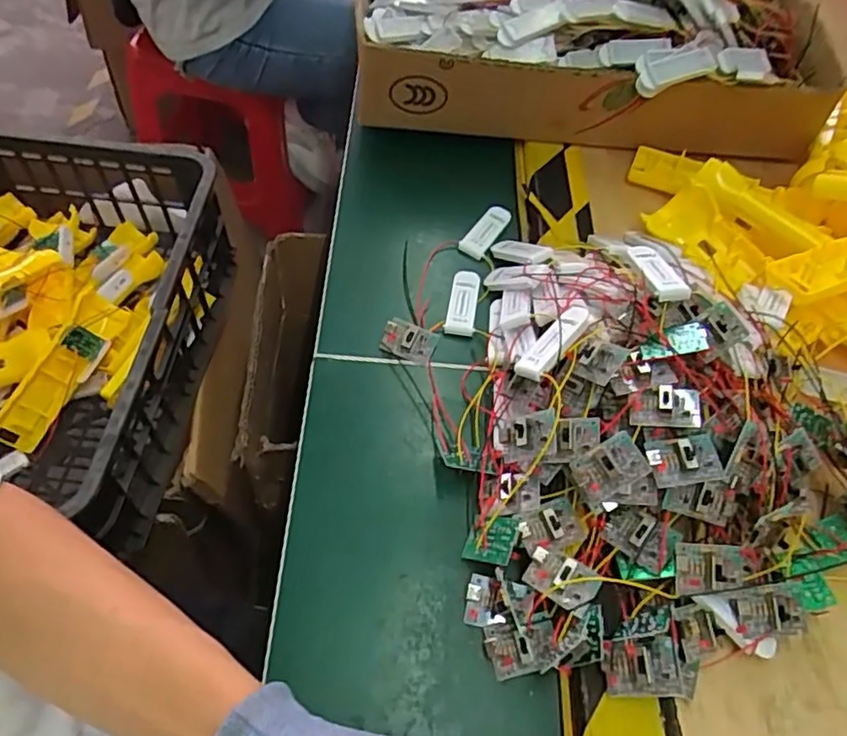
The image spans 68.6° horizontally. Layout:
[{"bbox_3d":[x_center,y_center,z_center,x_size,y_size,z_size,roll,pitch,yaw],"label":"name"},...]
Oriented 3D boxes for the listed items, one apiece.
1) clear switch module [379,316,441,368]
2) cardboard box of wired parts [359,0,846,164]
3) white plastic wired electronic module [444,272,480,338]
[{"bbox_3d":[-0.011,-0.019,0.431,0.037,0.013,0.026,15,59,11],"label":"clear switch module"},{"bbox_3d":[0.142,-0.306,0.547,0.397,0.144,0.220,7,56,-3],"label":"cardboard box of wired parts"},{"bbox_3d":[0.029,-0.048,0.453,0.020,0.005,0.056,12,56,1],"label":"white plastic wired electronic module"}]

